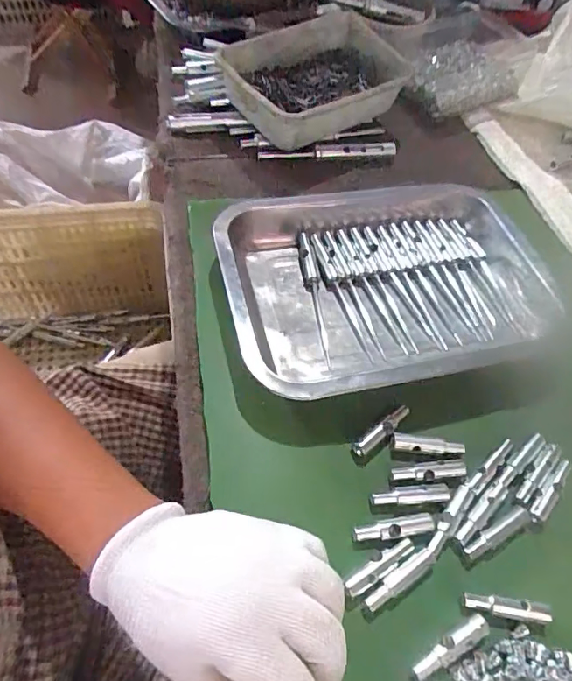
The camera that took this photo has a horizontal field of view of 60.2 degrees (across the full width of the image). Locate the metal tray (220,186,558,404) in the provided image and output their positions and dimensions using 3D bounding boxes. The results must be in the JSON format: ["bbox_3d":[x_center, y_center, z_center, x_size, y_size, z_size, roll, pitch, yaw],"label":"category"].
[{"bbox_3d":[0.086,-0.051,0.399,0.269,0.038,0.197,-10,58,-11],"label":"metal tray"}]

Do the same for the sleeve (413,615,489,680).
[{"bbox_3d":[0.093,0.172,0.276,0.051,0.008,0.012,-25,62,-19],"label":"sleeve"}]

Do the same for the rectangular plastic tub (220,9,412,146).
[{"bbox_3d":[0.038,-0.267,0.522,0.195,0.061,0.137,-28,65,-21],"label":"rectangular plastic tub"}]

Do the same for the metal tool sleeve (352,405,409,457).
[{"bbox_3d":[0.067,0.062,0.340,0.047,0.007,0.011,-31,64,-22],"label":"metal tool sleeve"}]

